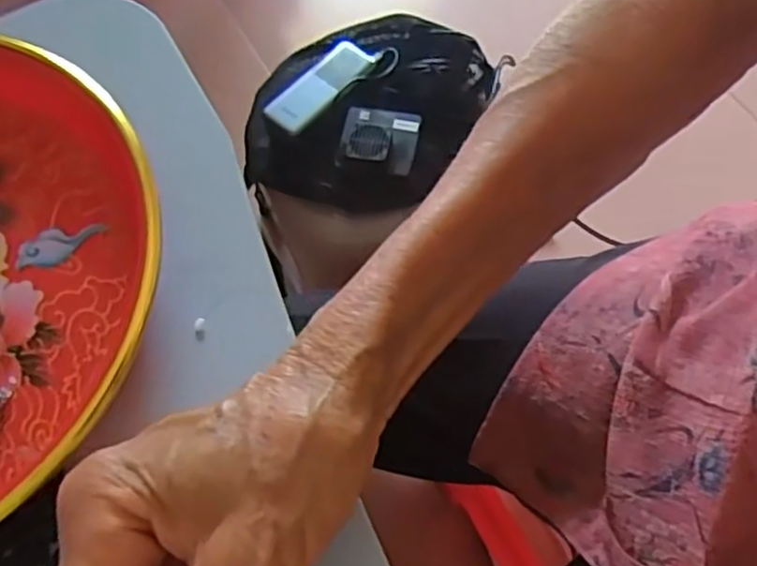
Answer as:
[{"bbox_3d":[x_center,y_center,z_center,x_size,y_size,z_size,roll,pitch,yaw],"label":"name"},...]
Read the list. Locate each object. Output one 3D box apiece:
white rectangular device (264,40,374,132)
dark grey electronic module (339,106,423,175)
[{"bbox_3d":[-0.058,-0.211,0.772,0.046,0.019,0.130,41,74,19],"label":"white rectangular device"},{"bbox_3d":[0.000,-0.149,0.743,0.079,0.024,0.073,10,67,8],"label":"dark grey electronic module"}]

